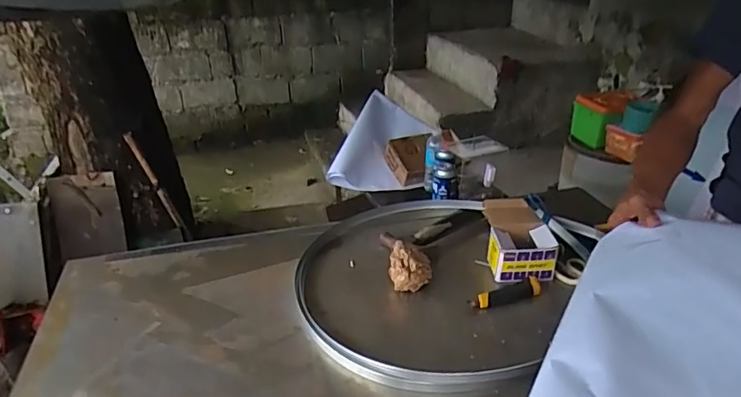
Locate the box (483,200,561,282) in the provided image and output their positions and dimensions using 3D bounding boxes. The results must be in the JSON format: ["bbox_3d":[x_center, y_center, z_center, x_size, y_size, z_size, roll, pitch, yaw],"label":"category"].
[{"bbox_3d":[0.290,0.088,1.038,0.117,0.100,0.185,-2,27,-1],"label":"box"}]

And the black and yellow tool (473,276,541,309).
[{"bbox_3d":[0.253,0.174,0.945,0.135,0.020,0.033,-10,28,-16],"label":"black and yellow tool"}]

